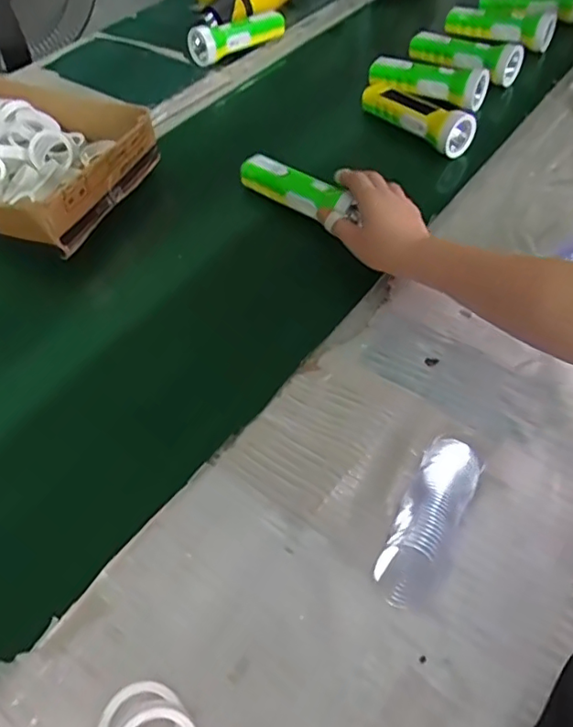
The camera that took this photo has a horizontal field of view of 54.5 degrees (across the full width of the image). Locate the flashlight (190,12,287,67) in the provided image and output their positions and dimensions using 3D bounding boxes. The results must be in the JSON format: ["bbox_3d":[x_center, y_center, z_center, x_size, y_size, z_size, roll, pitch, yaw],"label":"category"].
[{"bbox_3d":[-0.067,-0.444,0.762,0.128,0.044,0.041,-16,55,-13],"label":"flashlight"}]

